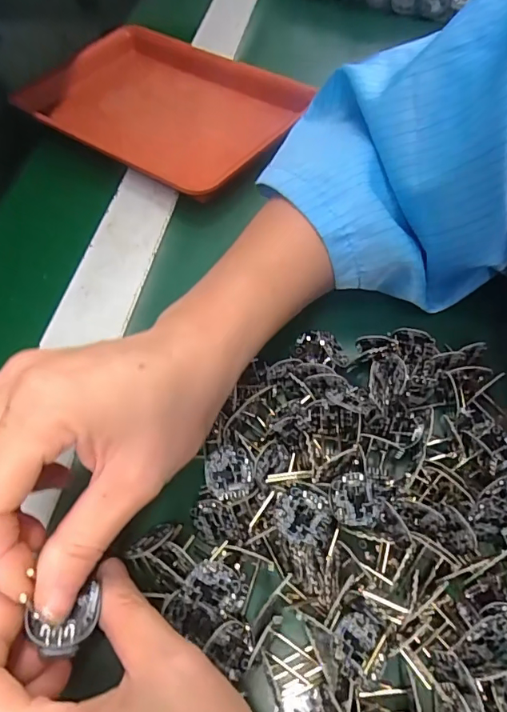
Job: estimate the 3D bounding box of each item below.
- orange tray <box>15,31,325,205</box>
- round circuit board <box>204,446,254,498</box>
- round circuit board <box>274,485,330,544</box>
[{"bbox_3d":[-0.083,-0.216,0.405,0.238,0.028,0.158,30,63,20],"label":"orange tray"},{"bbox_3d":[-0.011,0.054,0.220,0.022,0.004,0.023,2,78,-8],"label":"round circuit board"},{"bbox_3d":[0.022,0.069,0.206,0.024,0.005,0.023,-1,57,2],"label":"round circuit board"}]

